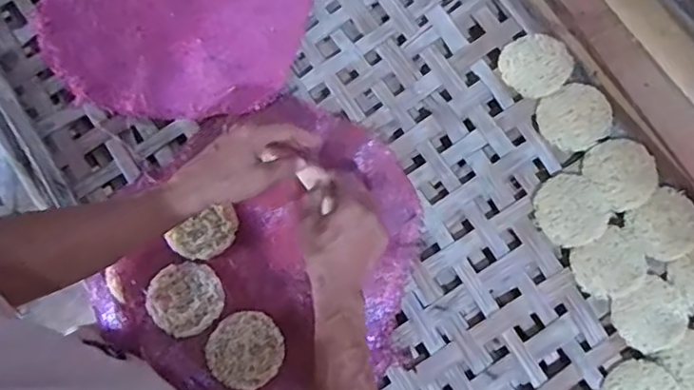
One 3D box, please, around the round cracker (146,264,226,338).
[{"bbox_3d":[-0.176,0.112,0.643,0.076,0.010,0.076,0,76,0],"label":"round cracker"}]

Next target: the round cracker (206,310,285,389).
[{"bbox_3d":[-0.109,0.166,0.630,0.080,0.004,0.077,0,76,0],"label":"round cracker"}]

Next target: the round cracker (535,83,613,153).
[{"bbox_3d":[0.266,-0.090,0.690,0.078,0.004,0.076,-1,84,12],"label":"round cracker"}]

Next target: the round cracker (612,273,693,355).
[{"bbox_3d":[0.333,0.133,0.645,0.078,0.011,0.070,-27,77,-7],"label":"round cracker"}]

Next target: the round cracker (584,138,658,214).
[{"bbox_3d":[0.315,-0.026,0.674,0.070,0.016,0.079,-35,78,-8],"label":"round cracker"}]

